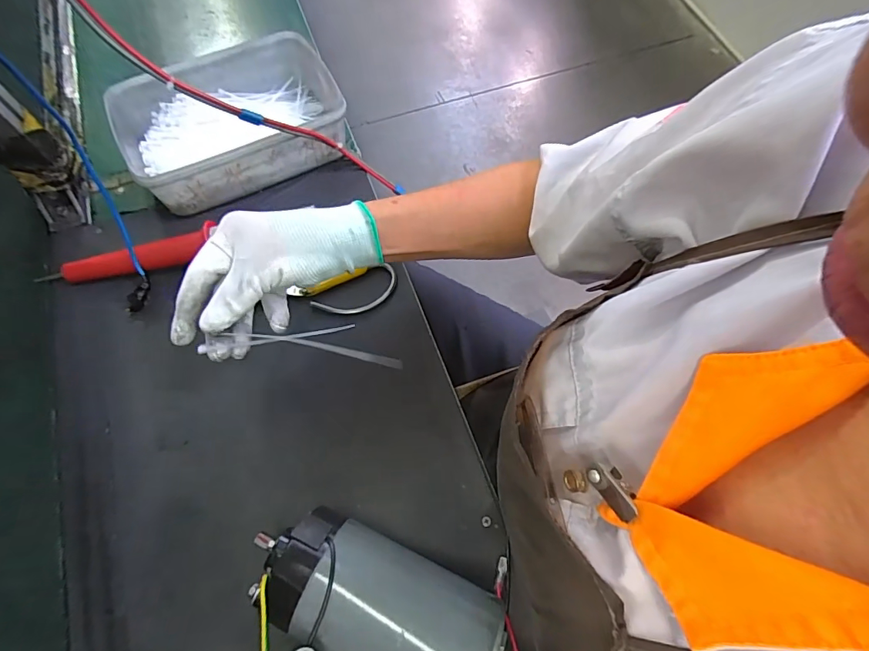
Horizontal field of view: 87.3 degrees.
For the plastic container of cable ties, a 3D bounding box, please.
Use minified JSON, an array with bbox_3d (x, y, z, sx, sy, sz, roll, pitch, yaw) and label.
[{"bbox_3d":[-0.220,-0.220,0.503,0.224,0.072,0.154,-25,69,-11],"label":"plastic container of cable ties"}]

